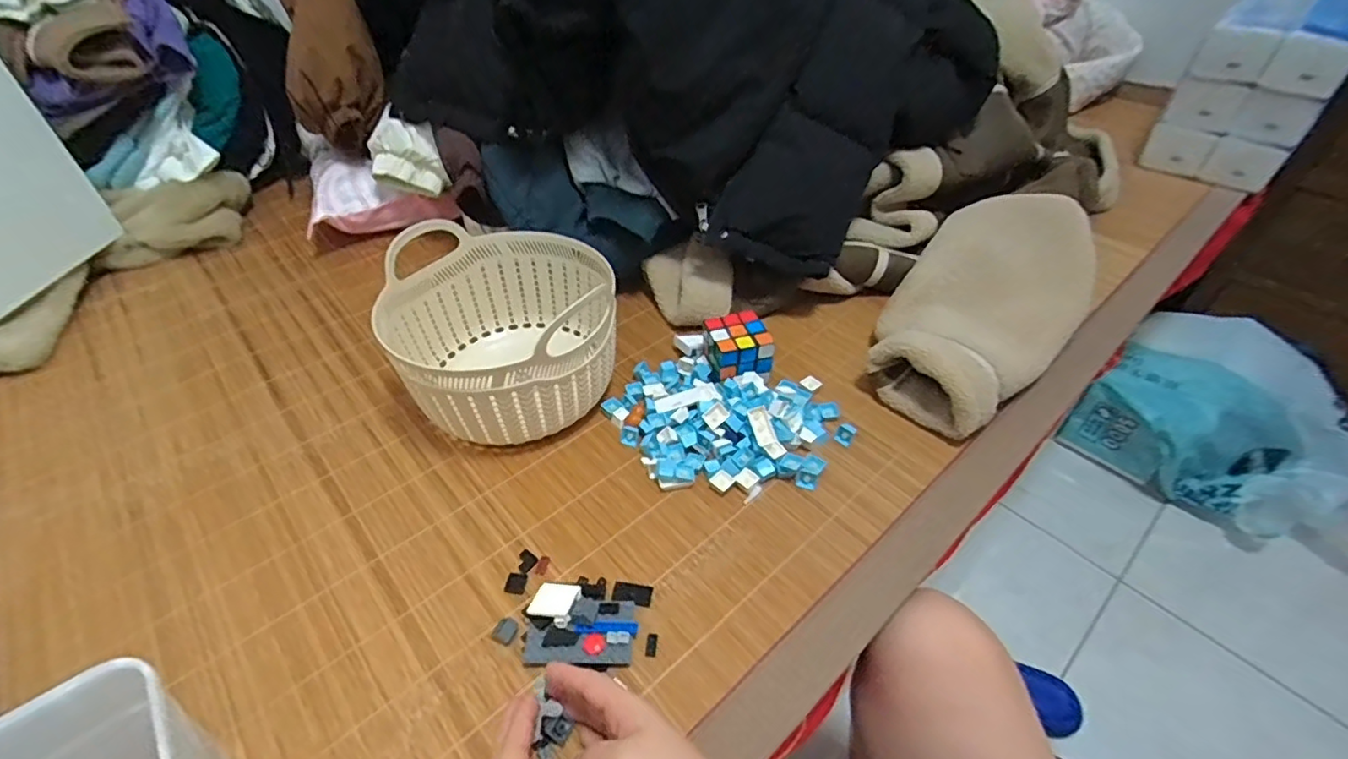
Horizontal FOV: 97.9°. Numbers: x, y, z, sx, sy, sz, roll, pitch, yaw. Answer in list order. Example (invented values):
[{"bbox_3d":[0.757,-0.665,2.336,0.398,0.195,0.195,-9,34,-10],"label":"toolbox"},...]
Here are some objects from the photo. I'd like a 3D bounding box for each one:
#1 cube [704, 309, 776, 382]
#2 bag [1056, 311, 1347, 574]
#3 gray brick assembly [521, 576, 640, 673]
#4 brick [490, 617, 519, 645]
[{"bbox_3d":[0.068,-0.030,0.639,0.062,0.063,0.062,-9,45,-9],"label":"cube"},{"bbox_3d":[1.010,0.082,1.053,0.335,0.197,0.425,-33,53,-29],"label":"bag"},{"bbox_3d":[-0.071,0.182,0.450,0.082,0.019,0.068,2,44,2],"label":"gray brick assembly"},{"bbox_3d":[-0.128,0.191,0.447,0.016,0.009,0.018,18,47,18],"label":"brick"}]

